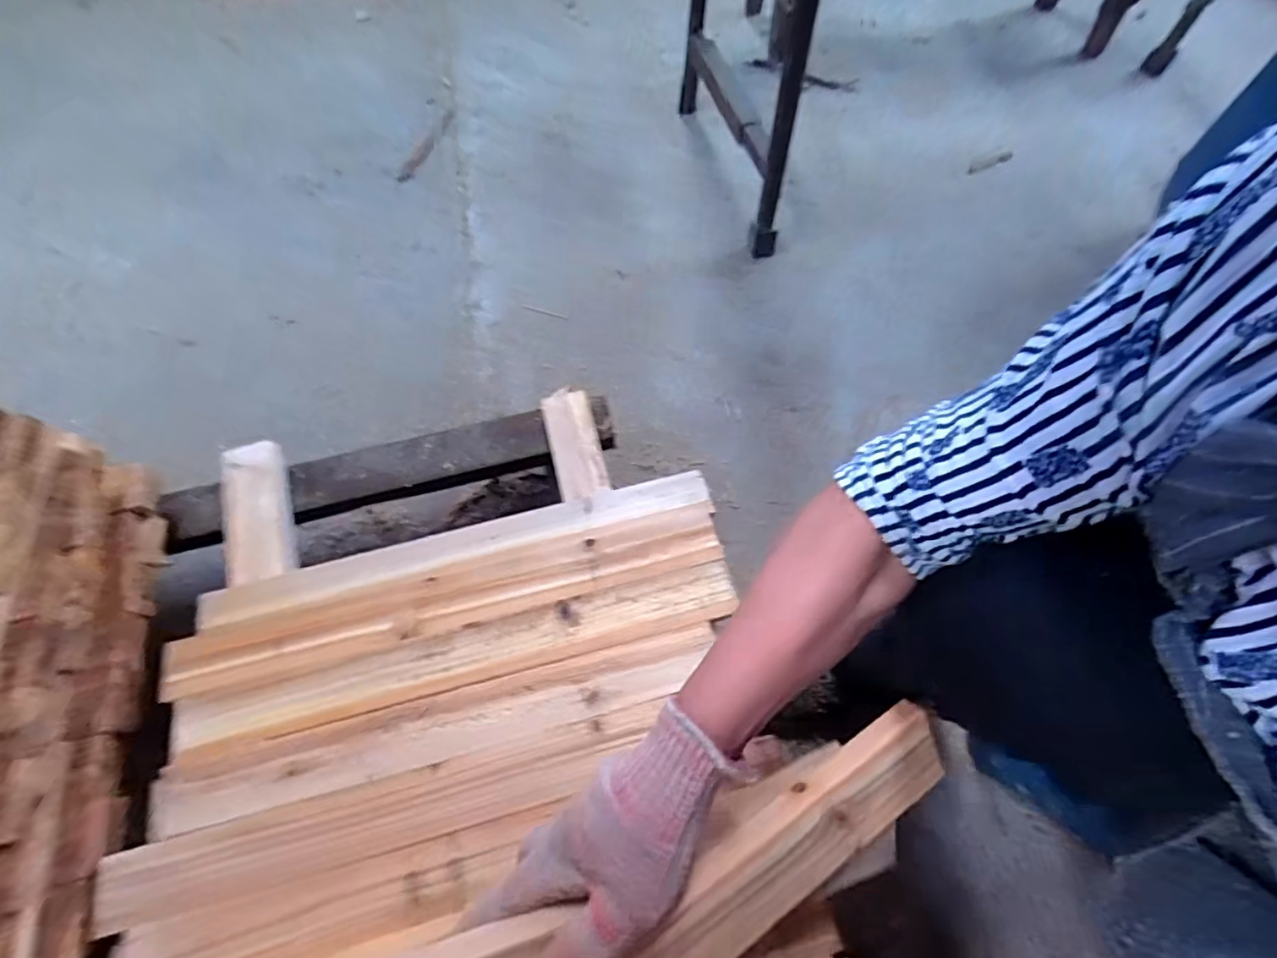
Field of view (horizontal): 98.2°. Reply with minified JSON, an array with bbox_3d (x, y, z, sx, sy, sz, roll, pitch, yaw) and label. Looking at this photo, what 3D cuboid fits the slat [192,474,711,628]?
[{"bbox_3d":[-0.166,0.063,0.544,0.484,0.014,0.047,-13,65,-7],"label":"slat"}]

